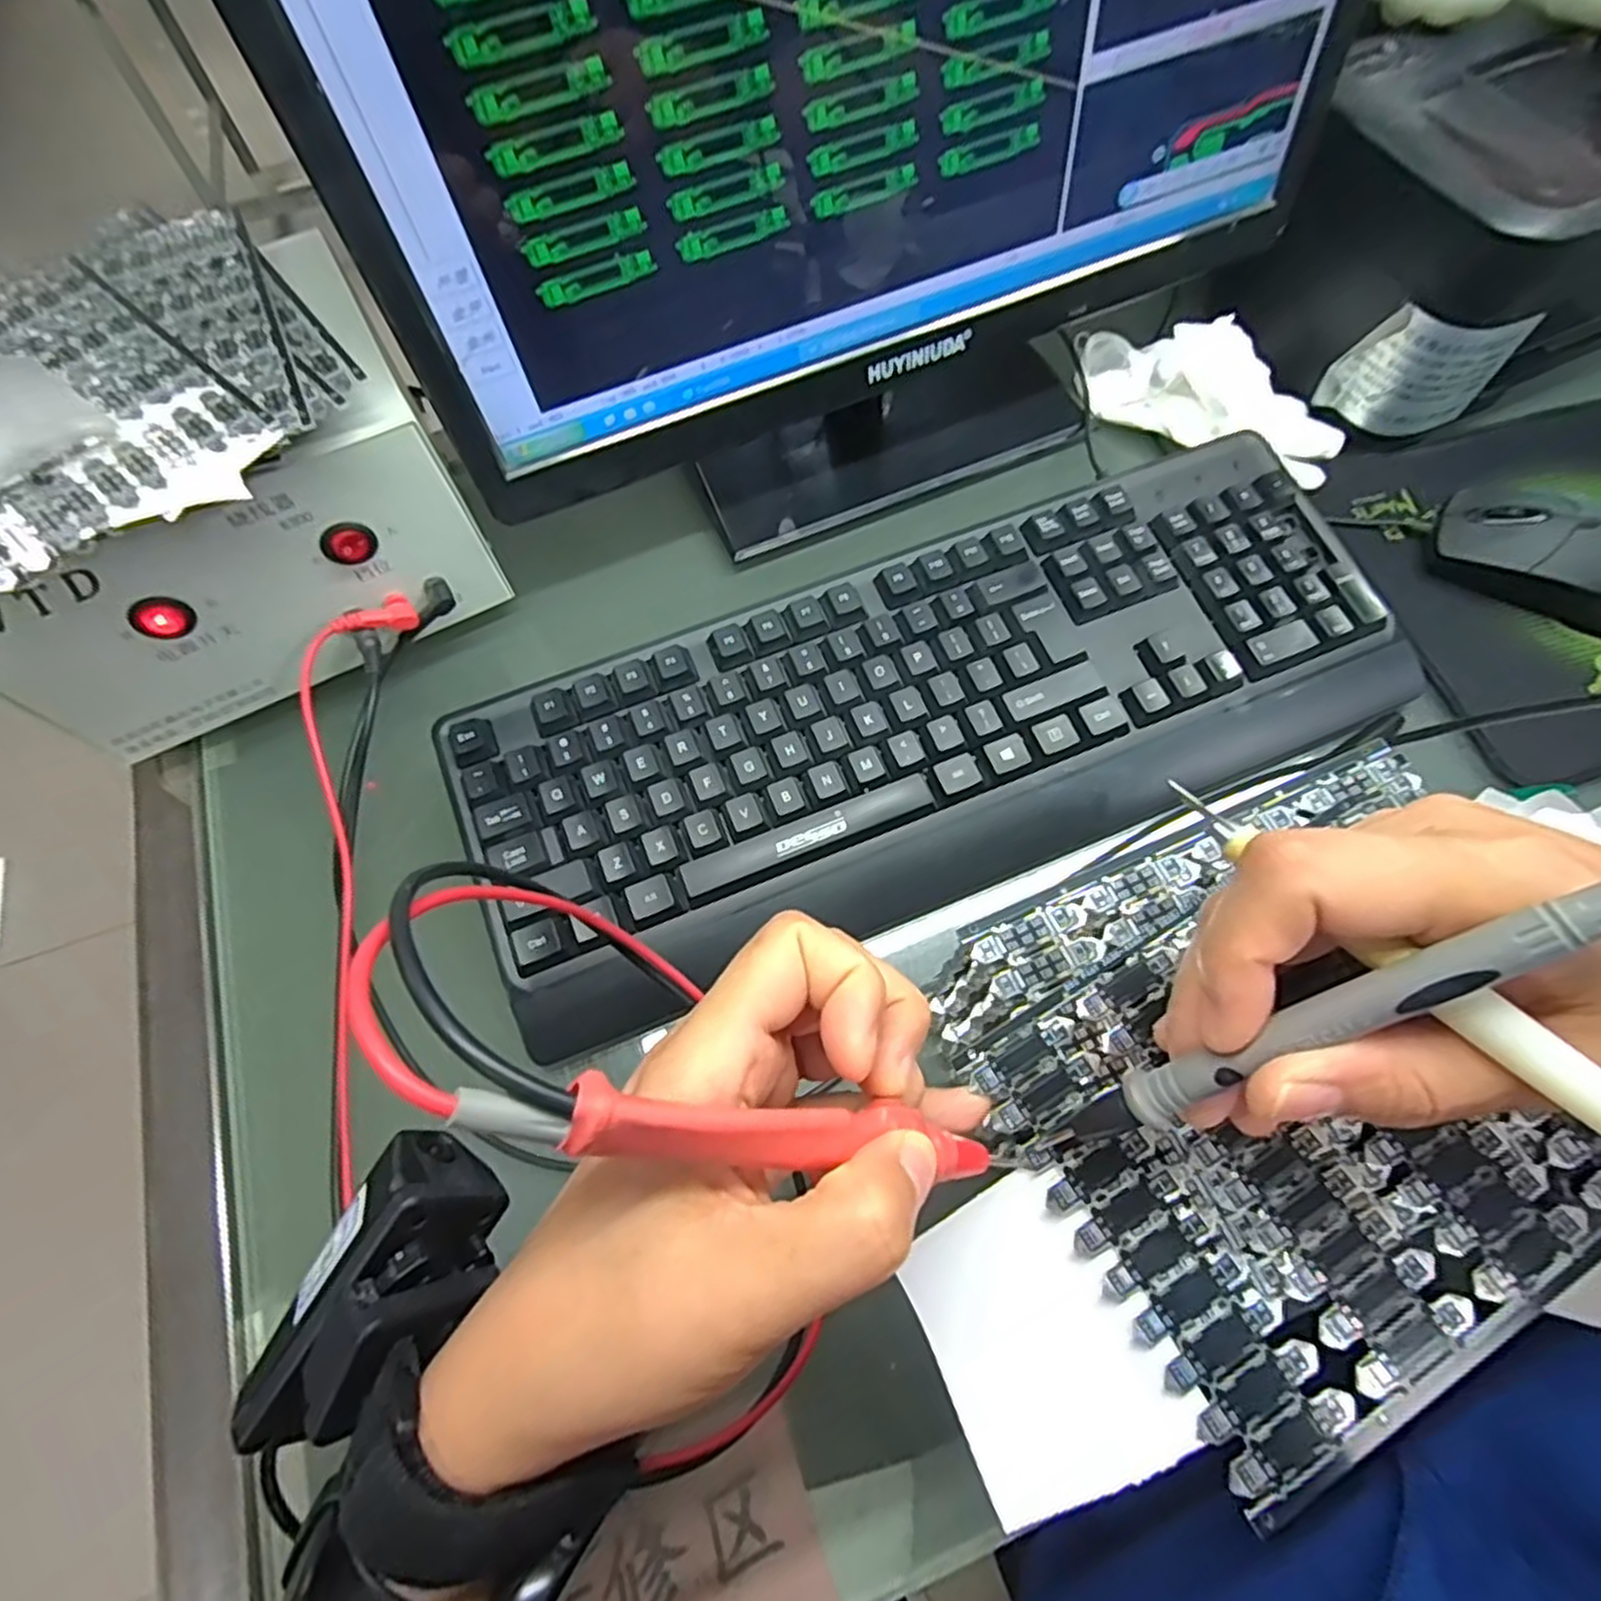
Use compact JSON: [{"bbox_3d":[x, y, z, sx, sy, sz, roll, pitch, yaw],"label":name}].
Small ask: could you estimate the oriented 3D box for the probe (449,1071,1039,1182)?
[{"bbox_3d":[0.001,0.072,0.166,0.147,0.008,0.014,21,61,-32],"label":"probe"}]

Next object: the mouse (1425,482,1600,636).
[{"bbox_3d":[0.377,-0.121,0.377,0.109,0.032,0.054,26,70,14],"label":"mouse"}]

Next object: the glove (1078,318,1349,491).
[{"bbox_3d":[0.231,-0.231,0.439,0.156,0.042,0.069,41,74,19],"label":"glove"}]

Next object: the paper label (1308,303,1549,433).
[{"bbox_3d":[0.326,-0.226,0.402,0.077,0.061,0.022,13,67,9],"label":"paper label"}]

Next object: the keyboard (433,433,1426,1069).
[{"bbox_3d":[0.063,-0.042,0.357,0.430,0.037,0.157,-22,66,-6],"label":"keyboard"}]

